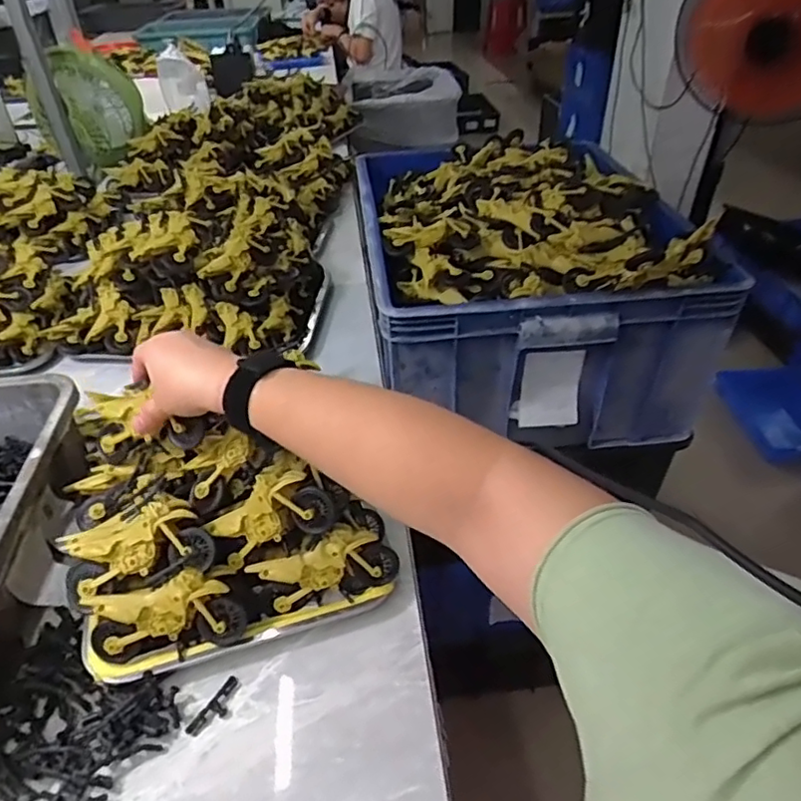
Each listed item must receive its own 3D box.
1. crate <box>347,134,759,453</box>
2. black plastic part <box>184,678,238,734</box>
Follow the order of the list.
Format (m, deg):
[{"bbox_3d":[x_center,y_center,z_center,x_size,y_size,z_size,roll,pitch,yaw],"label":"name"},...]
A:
[{"bbox_3d":[0.160,-0.180,0.864,0.396,0.256,0.481,-5,39,-4],"label":"crate"},{"bbox_3d":[-0.140,0.233,0.462,0.016,0.009,0.050,19,44,24],"label":"black plastic part"}]

